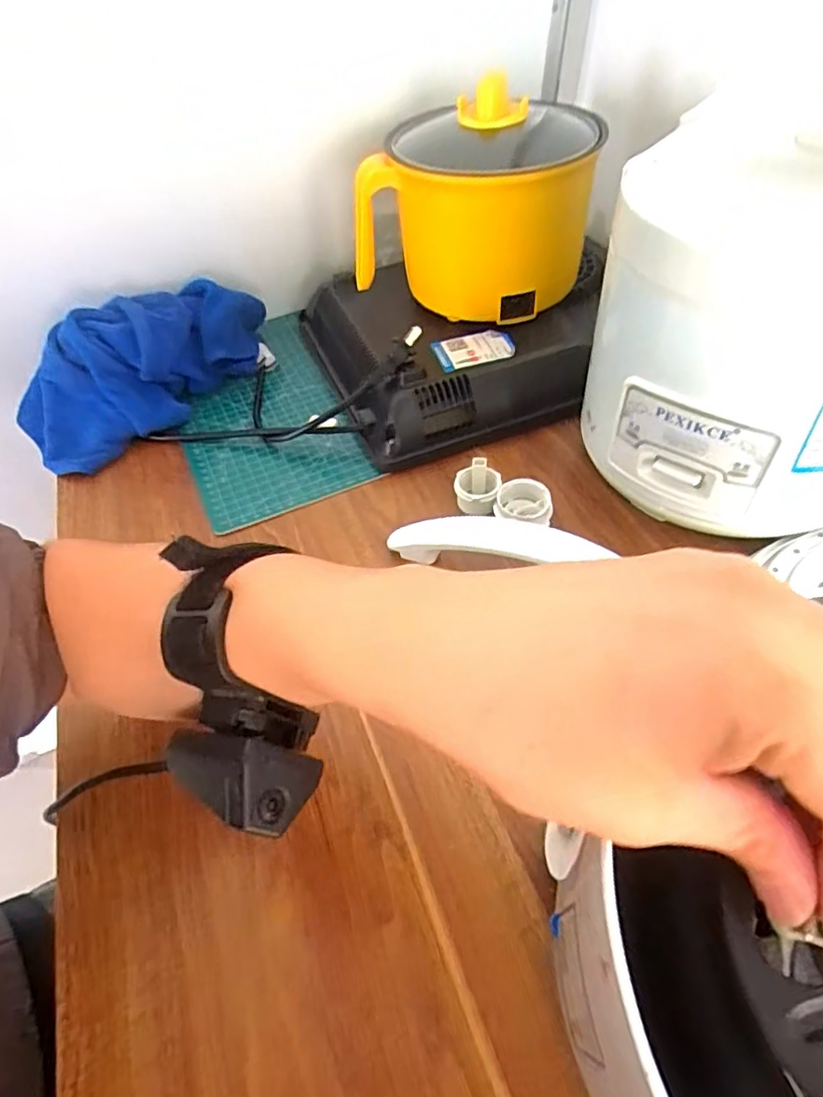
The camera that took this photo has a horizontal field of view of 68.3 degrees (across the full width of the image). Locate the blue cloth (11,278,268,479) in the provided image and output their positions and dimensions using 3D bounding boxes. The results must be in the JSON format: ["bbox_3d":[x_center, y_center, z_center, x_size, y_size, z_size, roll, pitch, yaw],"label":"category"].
[{"bbox_3d":[-0.239,-0.176,0.560,0.247,0.086,0.104,-37,56,-24],"label":"blue cloth"}]

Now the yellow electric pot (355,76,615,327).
[{"bbox_3d":[0.055,-0.287,0.516,0.185,0.153,0.144,6,50,11],"label":"yellow electric pot"}]

